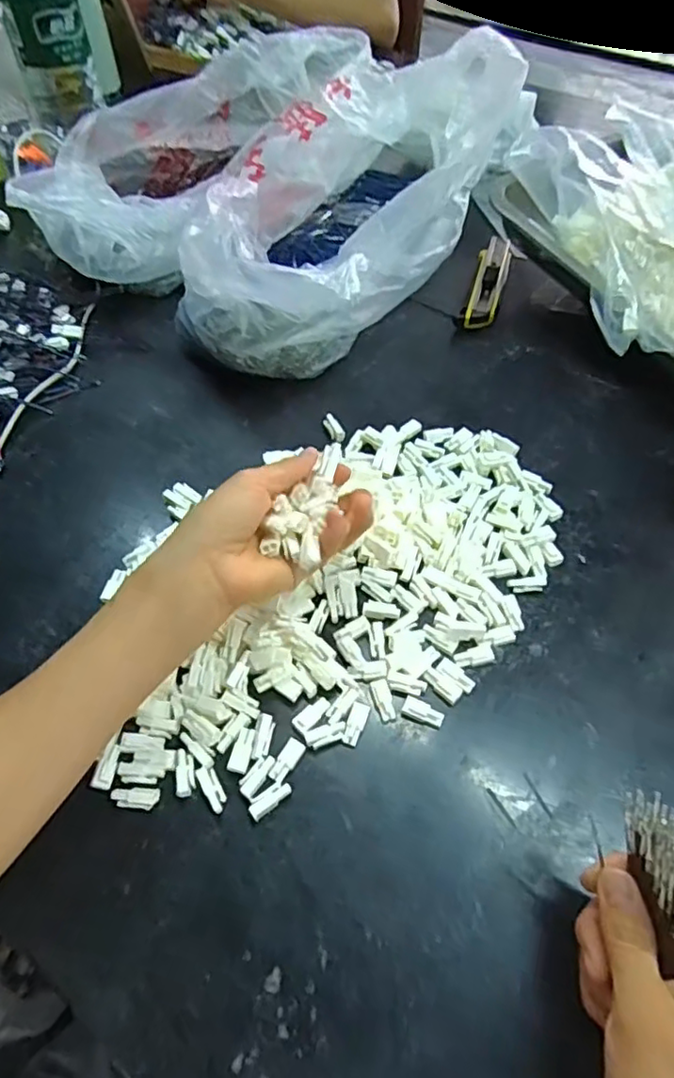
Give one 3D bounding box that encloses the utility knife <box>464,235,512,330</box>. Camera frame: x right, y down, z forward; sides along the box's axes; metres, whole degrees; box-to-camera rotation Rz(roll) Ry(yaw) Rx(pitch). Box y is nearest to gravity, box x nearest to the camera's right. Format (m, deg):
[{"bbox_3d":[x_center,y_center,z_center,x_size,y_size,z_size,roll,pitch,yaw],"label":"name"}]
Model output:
[{"bbox_3d":[0.153,-0.257,0.626,0.031,0.026,0.140,13,55,11],"label":"utility knife"}]

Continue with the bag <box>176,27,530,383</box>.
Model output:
[{"bbox_3d":[0.009,-0.309,0.596,0.198,0.141,0.400,23,58,17],"label":"bag"}]

